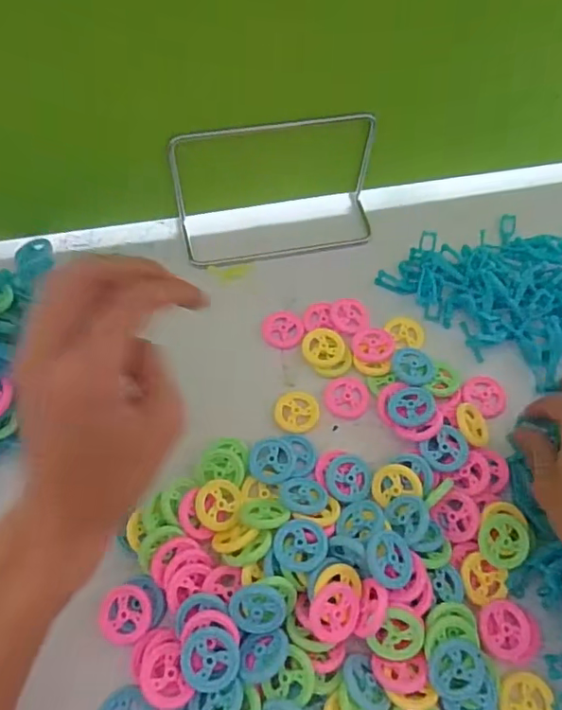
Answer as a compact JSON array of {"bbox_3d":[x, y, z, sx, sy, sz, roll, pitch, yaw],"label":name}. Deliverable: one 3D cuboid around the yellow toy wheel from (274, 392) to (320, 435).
[{"bbox_3d":[0.011,0.038,0.363,0.029,0.004,0.030,0,61,0],"label":"yellow toy wheel"}]

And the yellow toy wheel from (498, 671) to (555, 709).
[{"bbox_3d":[0.129,0.185,0.288,0.028,0.006,0.030,0,61,0],"label":"yellow toy wheel"}]

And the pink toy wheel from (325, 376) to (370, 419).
[{"bbox_3d":[0.045,0.029,0.371,0.030,0.004,0.030,0,61,0],"label":"pink toy wheel"}]

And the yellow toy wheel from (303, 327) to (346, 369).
[{"bbox_3d":[0.030,-0.005,0.384,0.029,0.005,0.030,0,62,-1],"label":"yellow toy wheel"}]

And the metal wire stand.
[{"bbox_3d":[-0.002,-0.120,0.409,0.153,0.093,0.051,-11,61,-6],"label":"metal wire stand"}]

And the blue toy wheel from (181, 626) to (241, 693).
[{"bbox_3d":[-0.036,0.155,0.278,0.029,0.004,0.029,0,61,0],"label":"blue toy wheel"}]

